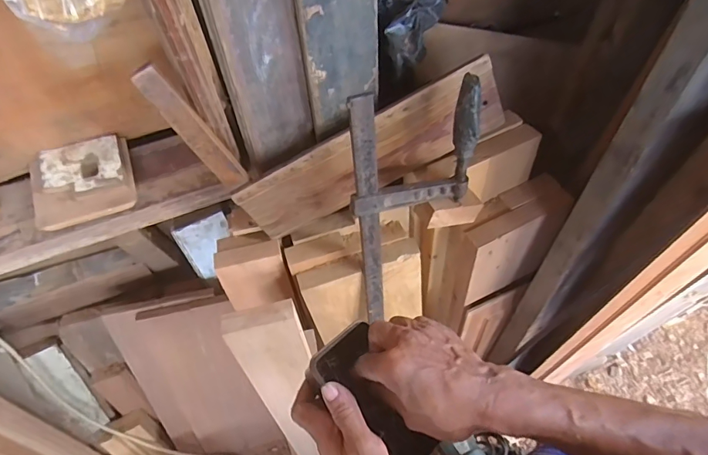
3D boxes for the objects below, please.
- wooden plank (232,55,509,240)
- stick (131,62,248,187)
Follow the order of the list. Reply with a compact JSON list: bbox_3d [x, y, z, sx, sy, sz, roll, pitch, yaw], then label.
[{"bbox_3d":[0.024,-0.101,0.643,0.395,0.131,0.019,-25,46,6],"label":"wooden plank"},{"bbox_3d":[-0.207,-0.125,0.576,0.037,0.187,0.017,-27,40,7],"label":"stick"}]

